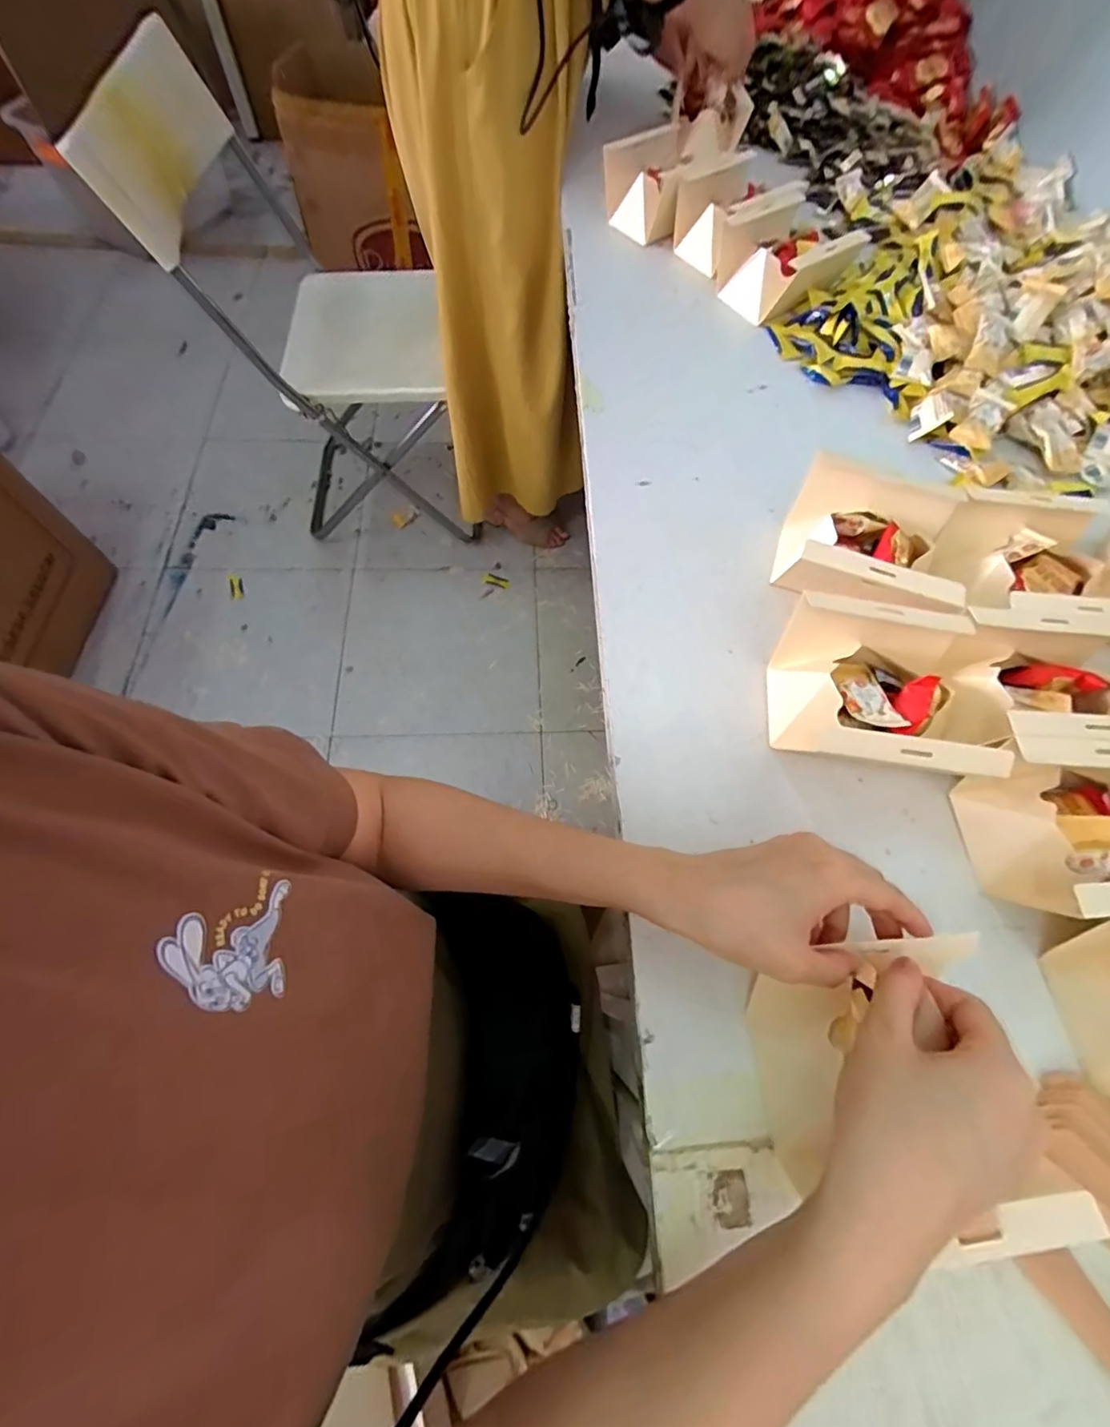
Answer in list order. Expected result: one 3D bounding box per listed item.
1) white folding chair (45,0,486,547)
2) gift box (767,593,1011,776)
[{"bbox_3d":[-0.455,-0.784,1.165,0.427,0.810,0.509,-9,67,-8],"label":"white folding chair"},{"bbox_3d":[0.253,-0.012,0.410,0.160,0.069,0.132,7,65,2],"label":"gift box"}]

